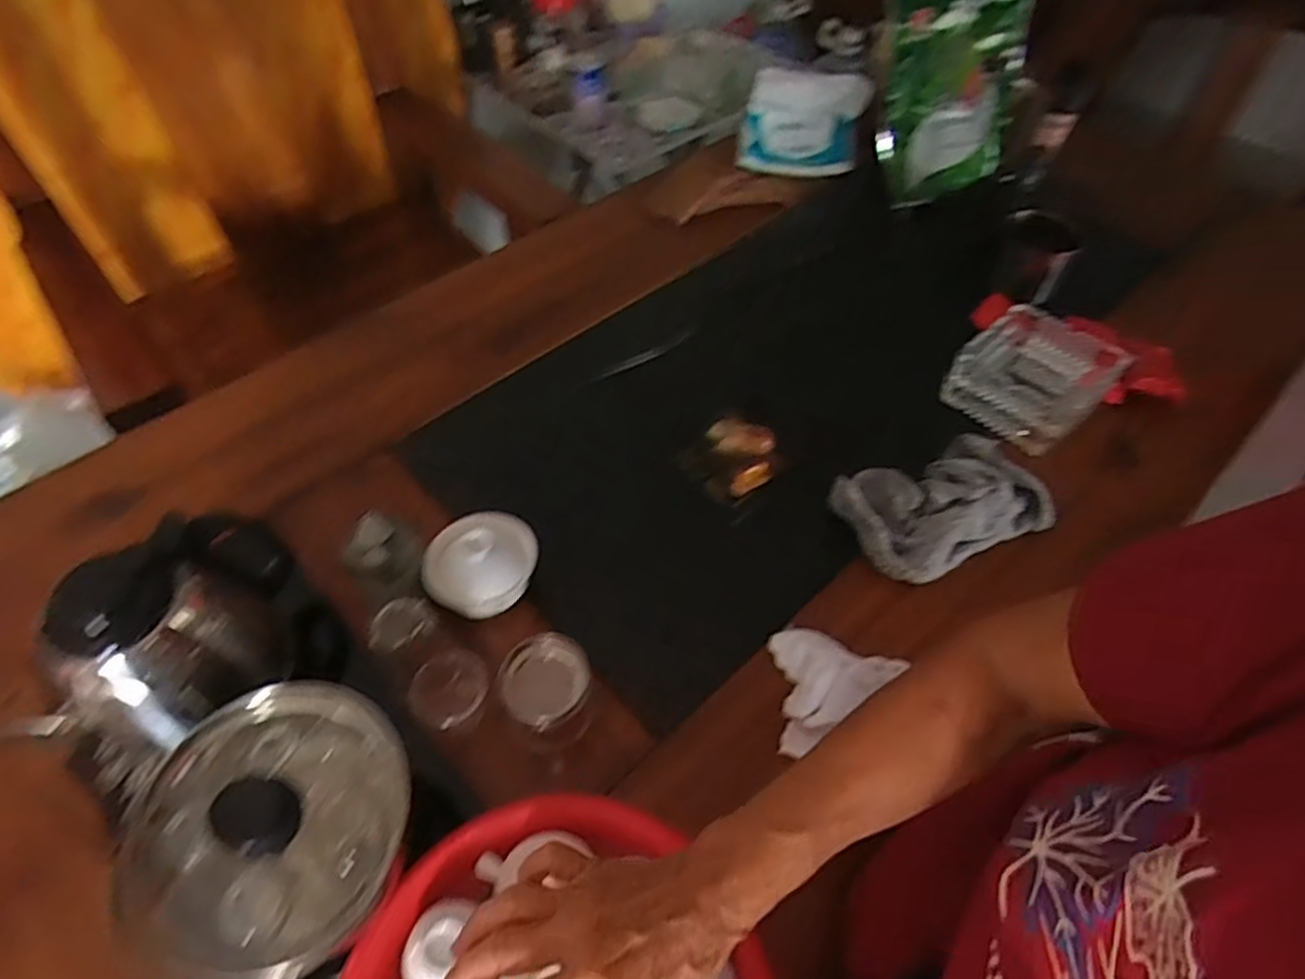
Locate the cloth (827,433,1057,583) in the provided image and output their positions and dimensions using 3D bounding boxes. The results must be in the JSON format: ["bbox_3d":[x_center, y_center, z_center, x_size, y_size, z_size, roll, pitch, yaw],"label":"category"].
[{"bbox_3d":[0.260,0.008,0.640,0.172,0.042,0.112,-22,57,-16],"label":"cloth"}]

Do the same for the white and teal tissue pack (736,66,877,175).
[{"bbox_3d":[0.205,-0.499,0.965,0.165,0.098,0.065,5,53,3],"label":"white and teal tissue pack"}]

